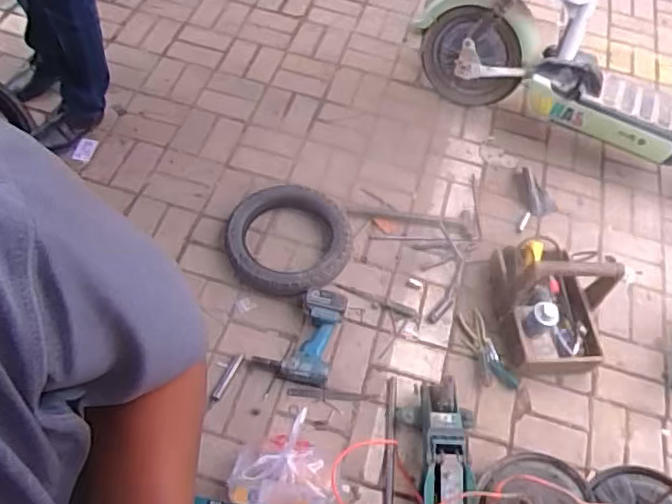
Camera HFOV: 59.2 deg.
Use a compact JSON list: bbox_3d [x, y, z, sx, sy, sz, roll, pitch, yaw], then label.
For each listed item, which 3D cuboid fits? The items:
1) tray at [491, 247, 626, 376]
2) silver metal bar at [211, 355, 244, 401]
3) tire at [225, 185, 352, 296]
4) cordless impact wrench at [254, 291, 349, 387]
[{"bbox_3d":[0.599,0.116,1.574,0.279,0.259,0.360,5,58,-5],"label":"tray"},{"bbox_3d":[-0.273,0.319,1.489,0.022,0.021,0.137,24,51,9],"label":"silver metal bar"},{"bbox_3d":[-0.136,-0.035,1.699,0.346,0.061,0.352,3,58,-6],"label":"tire"},{"bbox_3d":[-0.087,0.204,1.504,0.182,0.063,0.243,14,62,4],"label":"cordless impact wrench"}]

